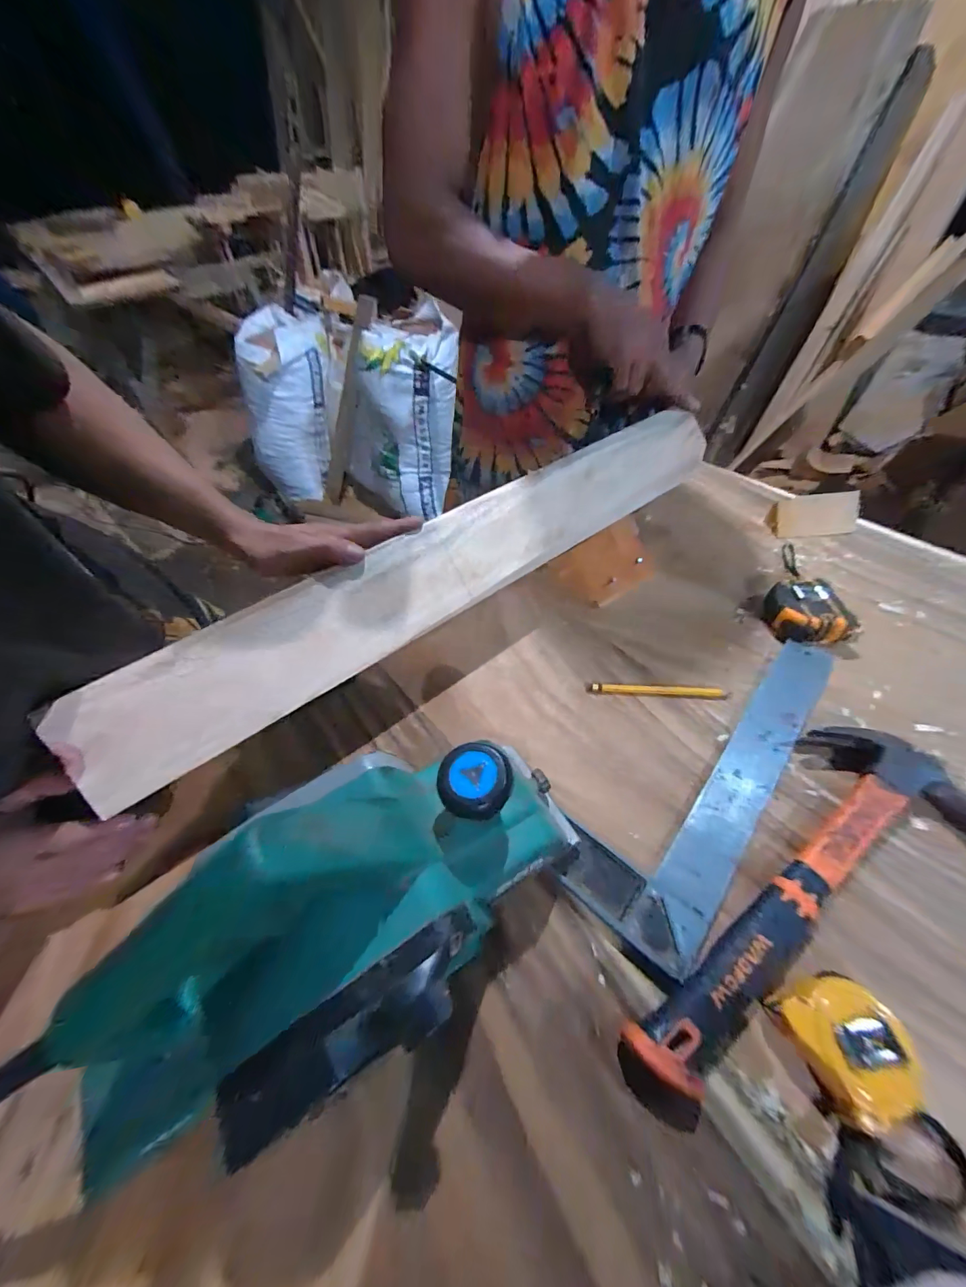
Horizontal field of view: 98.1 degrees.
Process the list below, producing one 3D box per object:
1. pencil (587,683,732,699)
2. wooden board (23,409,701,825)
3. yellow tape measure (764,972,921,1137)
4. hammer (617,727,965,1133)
[{"bbox_3d":[0.177,0.049,0.424,0.136,0.005,0.013,2,51,6],"label":"pencil"},{"bbox_3d":[-0.021,-0.091,0.423,0.698,0.016,0.100,-32,98,-19],"label":"wooden board"},{"bbox_3d":[0.213,0.234,0.246,0.053,0.037,0.058,-18,52,-10],"label":"yellow tape measure"},{"bbox_3d":[0.219,0.170,0.306,0.326,0.027,0.114,-25,54,-16],"label":"hammer"}]

